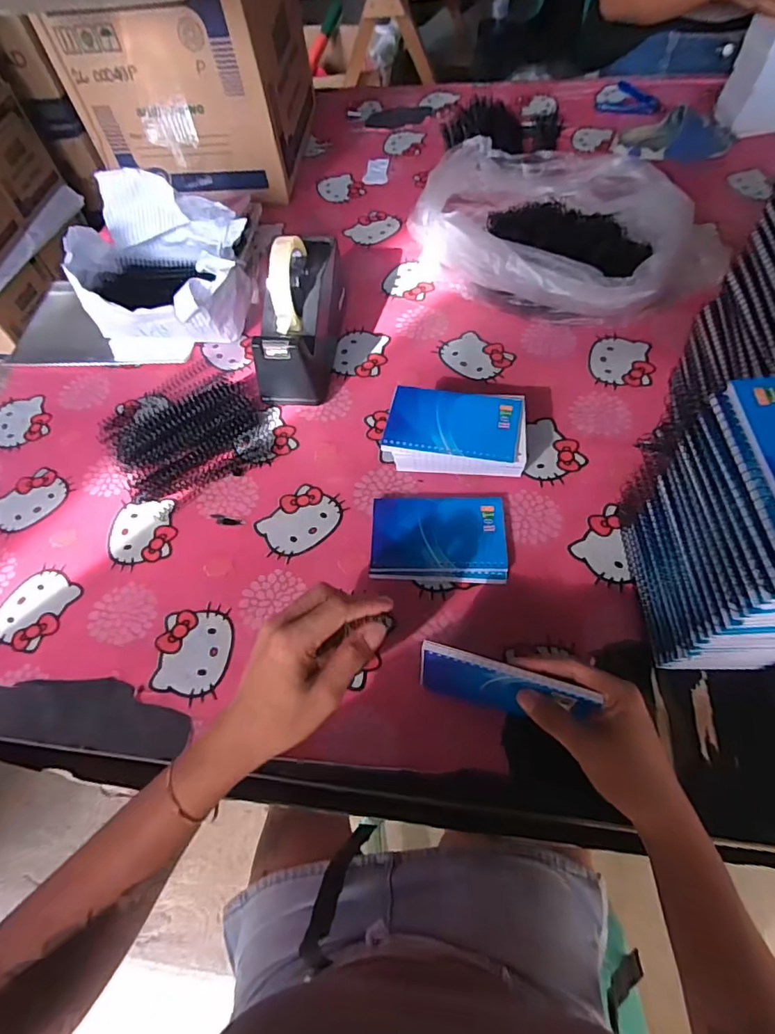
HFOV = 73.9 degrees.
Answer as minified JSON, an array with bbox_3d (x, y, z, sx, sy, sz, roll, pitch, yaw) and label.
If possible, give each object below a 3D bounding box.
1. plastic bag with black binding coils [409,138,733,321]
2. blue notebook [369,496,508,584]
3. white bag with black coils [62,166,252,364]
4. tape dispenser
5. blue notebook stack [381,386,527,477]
[{"bbox_3d":[0.217,-0.367,0.663,0.352,0.102,0.261,32,68,20],"label":"plastic bag with black binding coils"},{"bbox_3d":[0.050,0.018,0.504,0.127,0.014,0.089,1,61,5],"label":"blue notebook"},{"bbox_3d":[-0.281,-0.307,0.652,0.209,0.136,0.177,4,61,7],"label":"white bag with black coils"},{"bbox_3d":[-0.100,-0.238,0.600,0.065,0.126,0.197,5,61,7],"label":"tape dispenser"},{"bbox_3d":[0.071,-0.081,0.536,0.135,0.060,0.083,6,61,8],"label":"blue notebook stack"}]

